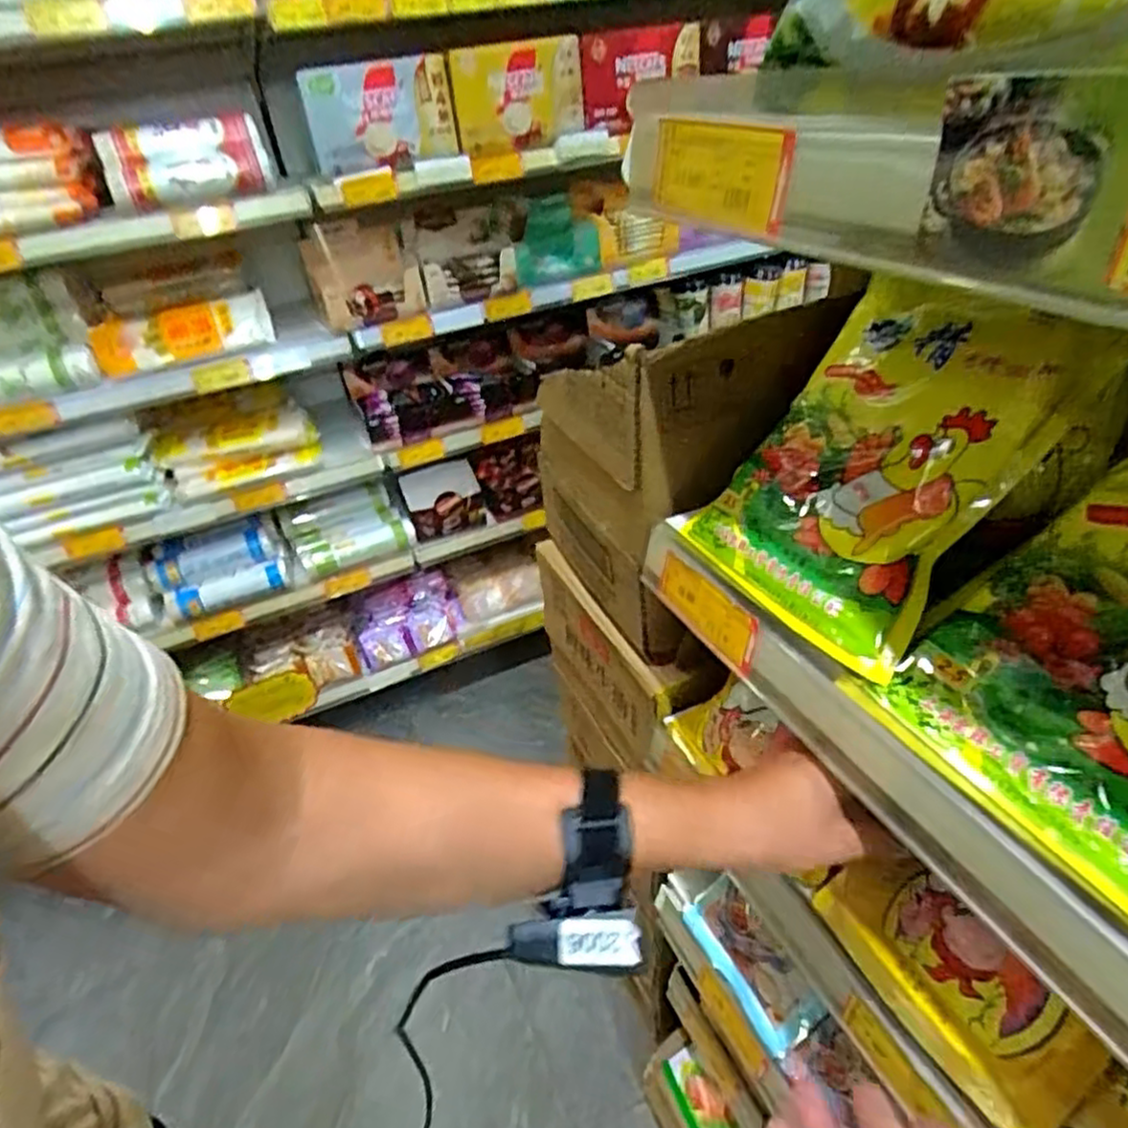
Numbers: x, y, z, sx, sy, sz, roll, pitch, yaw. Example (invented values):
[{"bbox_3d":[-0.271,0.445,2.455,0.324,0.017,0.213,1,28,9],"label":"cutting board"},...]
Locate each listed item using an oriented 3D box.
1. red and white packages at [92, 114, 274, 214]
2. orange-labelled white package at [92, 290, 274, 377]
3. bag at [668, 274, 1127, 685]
[{"bbox_3d":[-0.612,-0.651,1.167,0.250,0.107,0.086,-18,37,-13],"label":"red and white packages"},{"bbox_3d":[-0.687,-0.418,1.298,0.297,0.072,0.093,-17,37,-12],"label":"orange-labelled white package"},{"bbox_3d":[0.175,-0.054,0.409,0.194,0.055,0.163,-53,37,5],"label":"bag"}]

